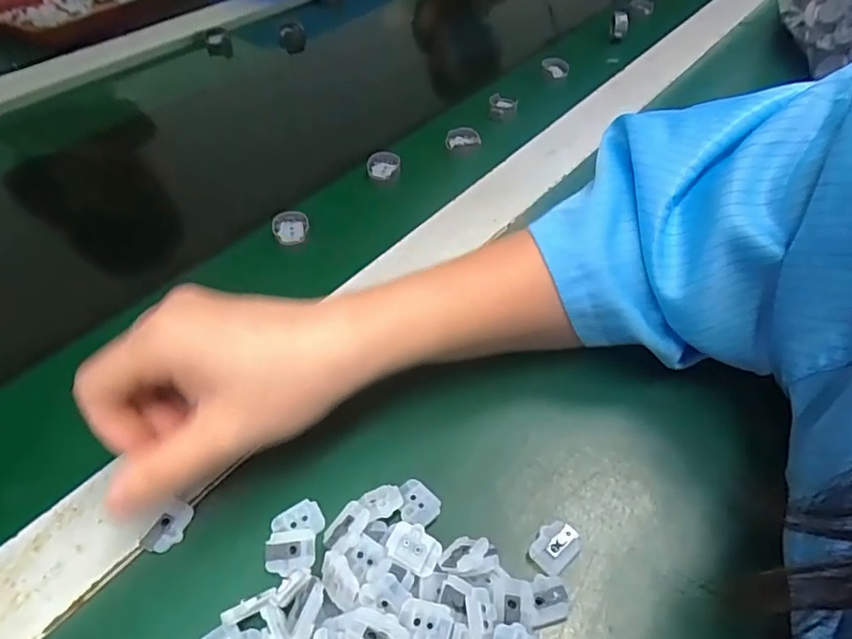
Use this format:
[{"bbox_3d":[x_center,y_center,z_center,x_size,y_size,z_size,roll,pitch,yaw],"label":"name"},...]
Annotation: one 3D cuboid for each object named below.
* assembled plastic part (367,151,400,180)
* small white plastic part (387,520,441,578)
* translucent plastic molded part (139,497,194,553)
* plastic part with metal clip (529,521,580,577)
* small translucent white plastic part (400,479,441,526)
[{"bbox_3d":[-0.035,-0.126,0.452,0.027,0.011,0.027,-1,46,0],"label":"assembled plastic part"},{"bbox_3d":[-0.005,0.093,0.226,0.021,0.004,0.016,30,51,3],"label":"small white plastic part"},{"bbox_3d":[-0.112,0.091,0.243,0.013,0.006,0.023,22,50,21],"label":"translucent plastic molded part"},{"bbox_3d":[0.056,0.097,0.238,0.023,0.004,0.017,-32,54,-26],"label":"plastic part with metal clip"},{"bbox_3d":[-0.005,0.082,0.250,0.017,0.004,0.022,-32,54,-26],"label":"small translucent white plastic part"}]

